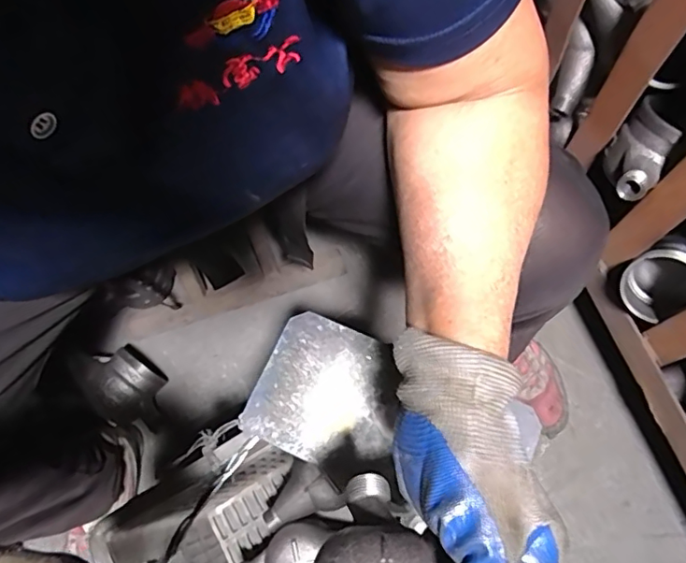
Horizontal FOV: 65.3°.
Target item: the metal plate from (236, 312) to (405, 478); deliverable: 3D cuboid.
[{"bbox_3d":[-0.013,0.096,0.471,0.121,0.007,0.117,21,74,11],"label":"metal plate"}]

